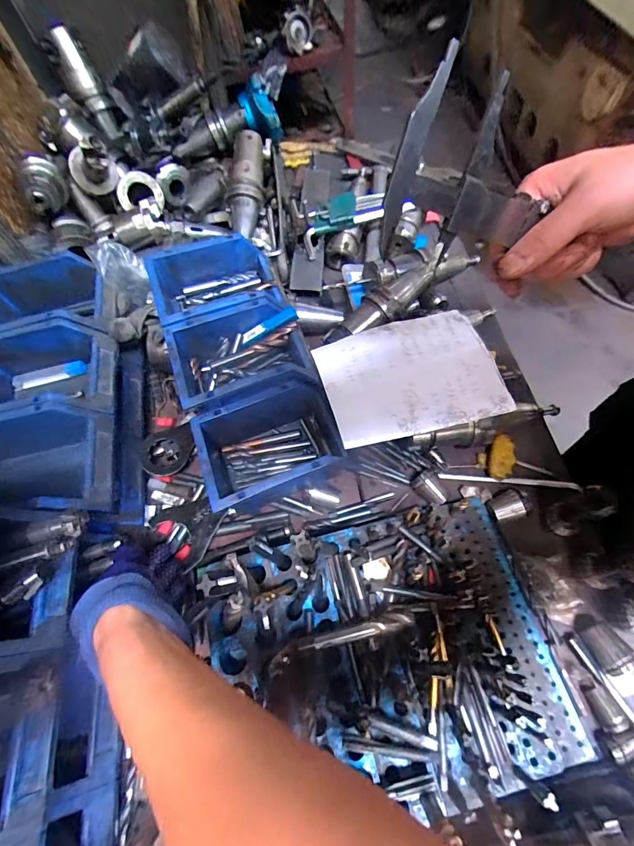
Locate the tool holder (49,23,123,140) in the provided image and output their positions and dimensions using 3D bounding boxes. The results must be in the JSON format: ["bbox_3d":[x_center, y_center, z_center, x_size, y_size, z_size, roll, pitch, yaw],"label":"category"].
[{"bbox_3d":[-0.378,-0.547,0.647,0.061,0.143,0.046,-23,64,-7],"label":"tool holder"}]

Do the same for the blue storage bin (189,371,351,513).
[{"bbox_3d":[-0.050,0.027,0.427,0.139,0.068,0.105,-22,64,-7],"label":"blue storage bin"}]

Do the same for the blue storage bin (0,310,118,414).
[{"bbox_3d":[-0.308,-0.043,0.439,0.159,0.075,0.119,-12,63,-2],"label":"blue storage bin"}]

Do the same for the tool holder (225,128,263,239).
[{"bbox_3d":[-0.108,-0.357,0.585,0.048,0.048,0.152,0,82,4],"label":"tool holder"}]

